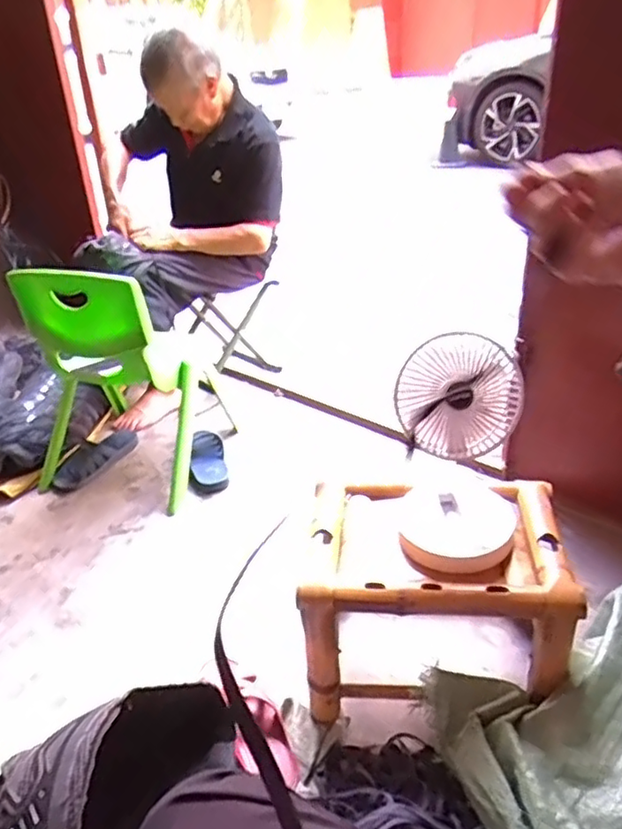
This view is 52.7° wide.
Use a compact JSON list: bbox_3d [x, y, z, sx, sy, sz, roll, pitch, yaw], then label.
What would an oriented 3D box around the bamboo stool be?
[{"bbox_3d":[0.176,0.265,0.930,0.353,0.230,0.246,1,30,8],"label":"bamboo stool"}]

